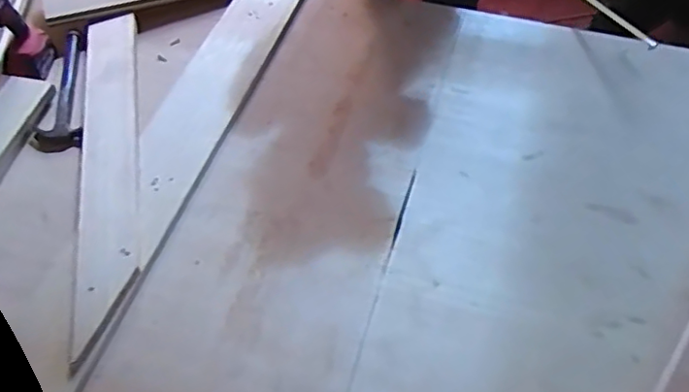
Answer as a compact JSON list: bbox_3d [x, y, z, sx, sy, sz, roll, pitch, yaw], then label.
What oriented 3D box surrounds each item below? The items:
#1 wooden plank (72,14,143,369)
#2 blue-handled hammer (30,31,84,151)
[{"bbox_3d":[-0.446,-0.094,1.109,0.109,0.034,0.830,-10,56,-8],"label":"wooden plank"},{"bbox_3d":[-0.578,-0.218,1.196,0.095,0.033,0.306,-8,56,-7],"label":"blue-handled hammer"}]

